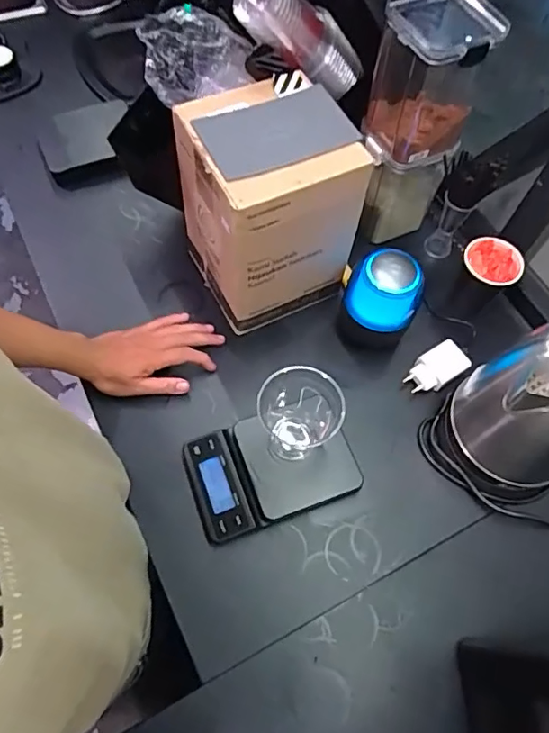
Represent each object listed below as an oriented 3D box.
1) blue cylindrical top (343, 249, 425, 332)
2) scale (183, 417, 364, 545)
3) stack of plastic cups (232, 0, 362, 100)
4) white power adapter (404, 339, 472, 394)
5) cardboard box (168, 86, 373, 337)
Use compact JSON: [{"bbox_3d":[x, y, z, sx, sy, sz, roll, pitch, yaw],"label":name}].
[{"bbox_3d":[0.140,-0.096,0.664,0.089,0.068,0.072,30,65,11],"label":"blue cylindrical top"},{"bbox_3d":[-0.004,0.122,0.638,0.193,0.036,0.124,-16,66,-11],"label":"scale"},{"bbox_3d":[0.035,-0.398,0.629,0.215,0.066,0.055,0,54,-51],"label":"stack of plastic cups"},{"bbox_3d":[0.221,0.004,0.716,0.086,0.020,0.050,-30,69,-17],"label":"white power adapter"},{"bbox_3d":[-0.009,-0.197,0.671,0.173,0.249,0.165,-29,69,-17],"label":"cardboard box"}]

